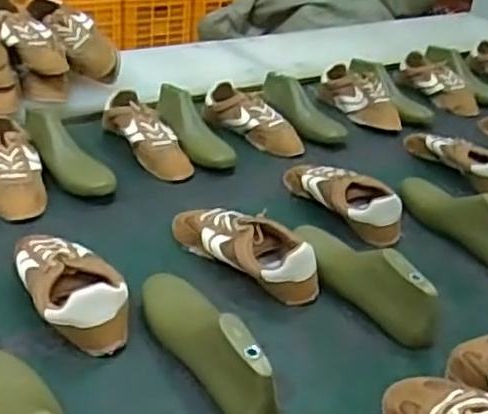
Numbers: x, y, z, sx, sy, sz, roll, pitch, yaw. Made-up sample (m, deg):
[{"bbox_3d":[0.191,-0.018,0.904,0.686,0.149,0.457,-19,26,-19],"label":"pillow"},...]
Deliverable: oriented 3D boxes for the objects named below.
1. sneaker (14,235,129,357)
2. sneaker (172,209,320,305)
[{"bbox_3d":[-0.208,0.094,0.815,0.102,0.076,0.203,-15,37,-31],"label":"sneaker"},{"bbox_3d":[0.002,0.049,0.925,0.234,0.072,0.091,30,39,34],"label":"sneaker"}]

